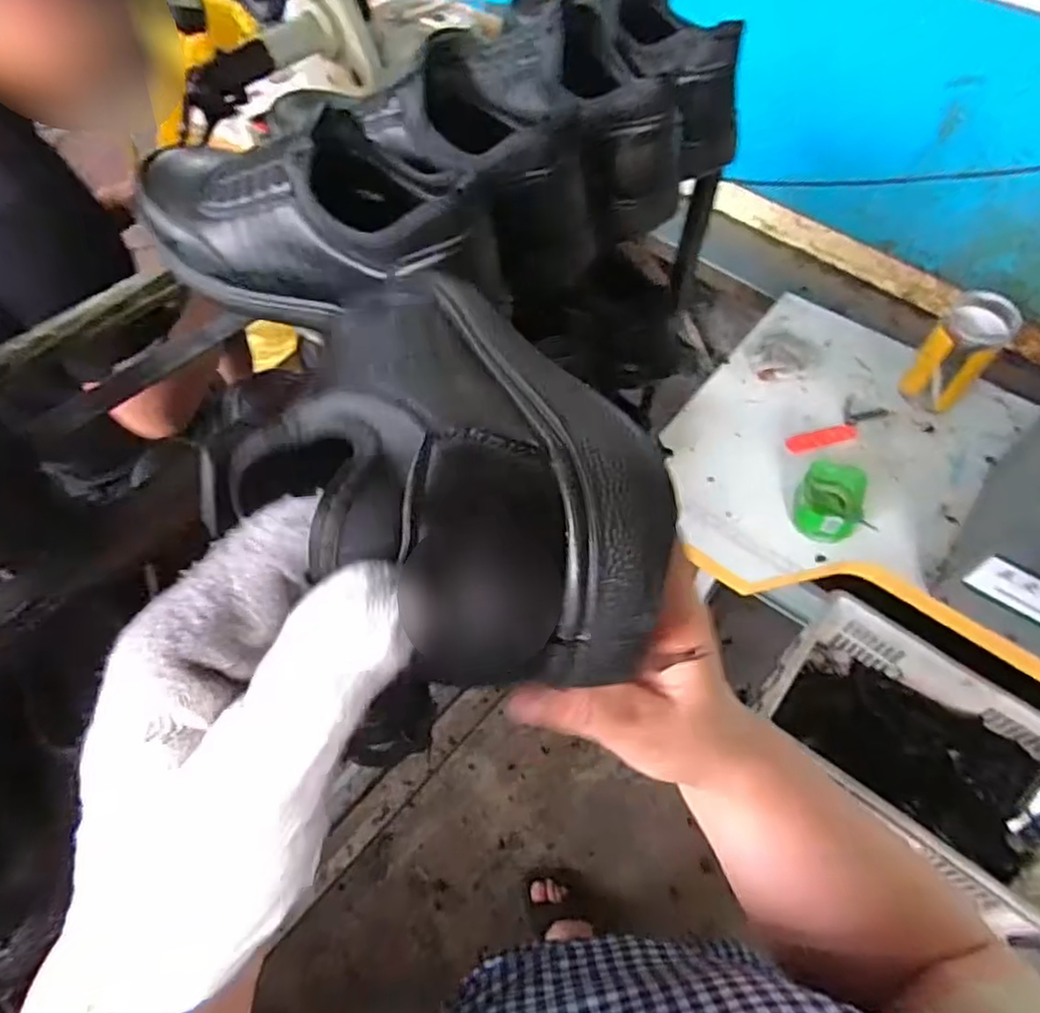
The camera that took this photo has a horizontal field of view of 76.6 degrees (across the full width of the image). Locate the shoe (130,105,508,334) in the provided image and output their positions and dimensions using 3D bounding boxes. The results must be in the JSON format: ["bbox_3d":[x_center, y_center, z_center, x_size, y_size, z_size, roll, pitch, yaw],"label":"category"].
[{"bbox_3d":[-0.133,-0.181,0.396,0.276,0.092,0.096,14,57,24],"label":"shoe"}]

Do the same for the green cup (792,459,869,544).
[{"bbox_3d":[0.423,-0.003,0.905,0.093,0.076,0.099,28,61,16],"label":"green cup"}]

